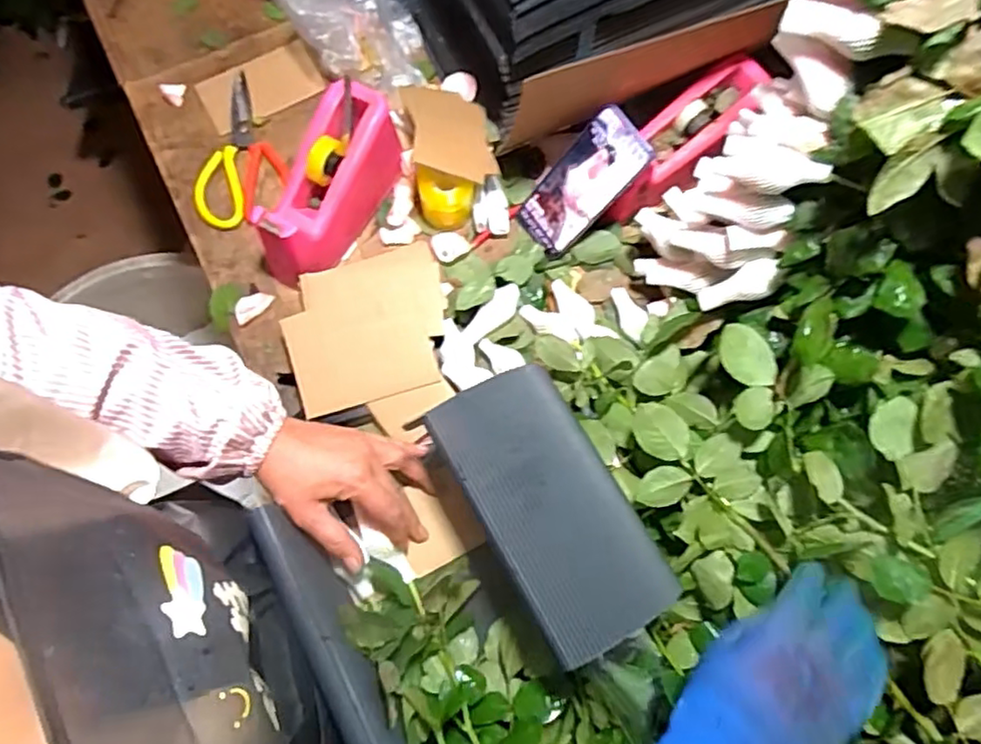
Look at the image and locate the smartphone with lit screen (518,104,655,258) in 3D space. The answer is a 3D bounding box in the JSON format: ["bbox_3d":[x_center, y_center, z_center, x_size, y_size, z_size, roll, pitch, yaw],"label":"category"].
[{"bbox_3d":[0.098,-0.200,0.697,0.013,0.160,0.072,-19,70,-50],"label":"smartphone with lit screen"}]

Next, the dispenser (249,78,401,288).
[{"bbox_3d":[-0.173,-0.195,0.698,0.084,0.099,0.201,24,75,6],"label":"dispenser"}]

